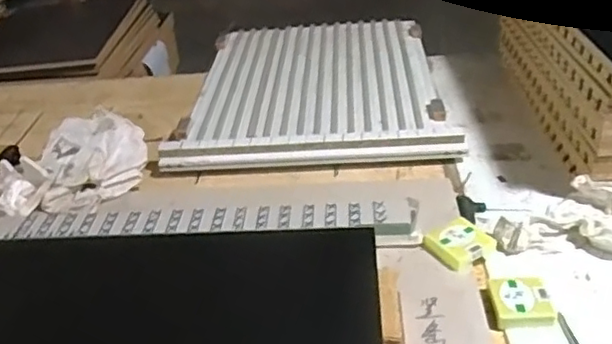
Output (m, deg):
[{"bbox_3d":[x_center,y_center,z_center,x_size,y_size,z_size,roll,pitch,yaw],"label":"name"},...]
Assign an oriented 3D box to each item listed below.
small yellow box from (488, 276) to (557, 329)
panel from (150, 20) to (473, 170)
[{"bbox_3d":[0.257,0.151,0.719,0.073,0.022,0.065,-3,34,6],"label":"small yellow box"},{"bbox_3d":[0.012,-0.194,1.246,0.495,0.031,0.624,-3,34,5],"label":"panel"}]

